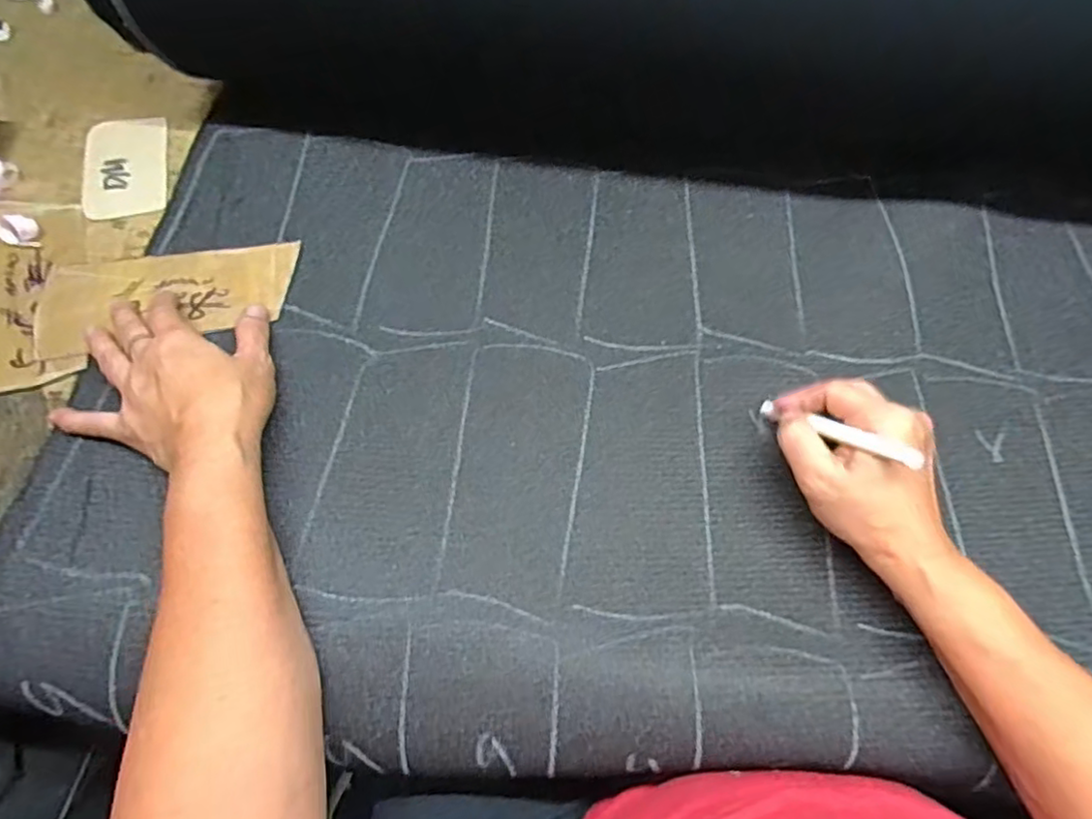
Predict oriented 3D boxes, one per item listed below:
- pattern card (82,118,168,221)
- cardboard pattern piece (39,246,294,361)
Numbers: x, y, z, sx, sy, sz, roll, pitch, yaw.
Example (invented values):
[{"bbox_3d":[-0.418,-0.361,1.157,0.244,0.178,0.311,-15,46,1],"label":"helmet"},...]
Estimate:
[{"bbox_3d":[-0.314,-0.182,0.474,0.058,0.004,0.105,-12,63,-9],"label":"pattern card"},{"bbox_3d":[-0.248,-0.077,0.419,0.159,0.009,0.070,-10,67,-8],"label":"cardboard pattern piece"}]

